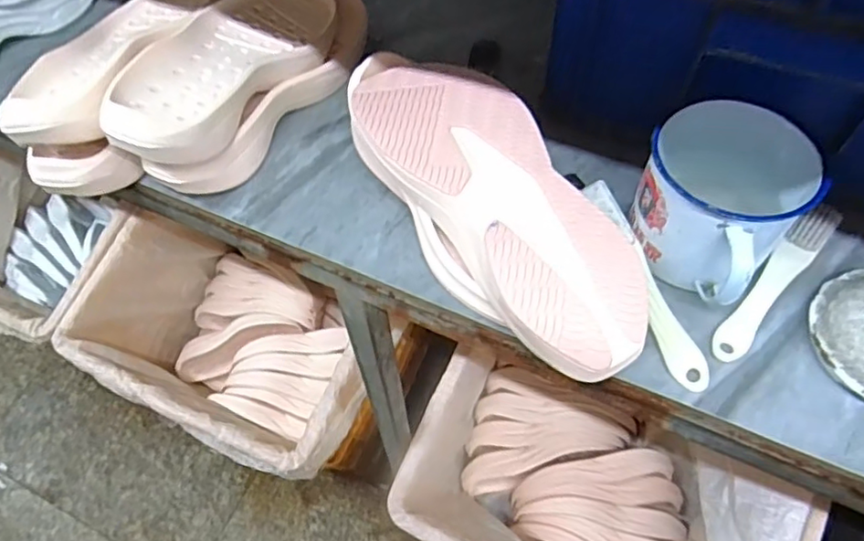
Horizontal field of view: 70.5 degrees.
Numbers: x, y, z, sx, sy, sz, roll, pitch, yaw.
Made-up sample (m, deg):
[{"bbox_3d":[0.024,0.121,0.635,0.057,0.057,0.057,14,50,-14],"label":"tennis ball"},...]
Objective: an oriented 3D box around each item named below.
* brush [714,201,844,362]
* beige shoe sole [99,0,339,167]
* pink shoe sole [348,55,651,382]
[{"bbox_3d":[0.246,0.004,0.434,0.023,0.013,0.156,38,69,23],"label":"brush"},{"bbox_3d":[-0.164,-0.169,0.503,0.097,0.047,0.260,13,48,12],"label":"beige shoe sole"},{"bbox_3d":[0.031,-0.060,0.424,0.111,0.037,0.298,-24,61,-10],"label":"pink shoe sole"}]

